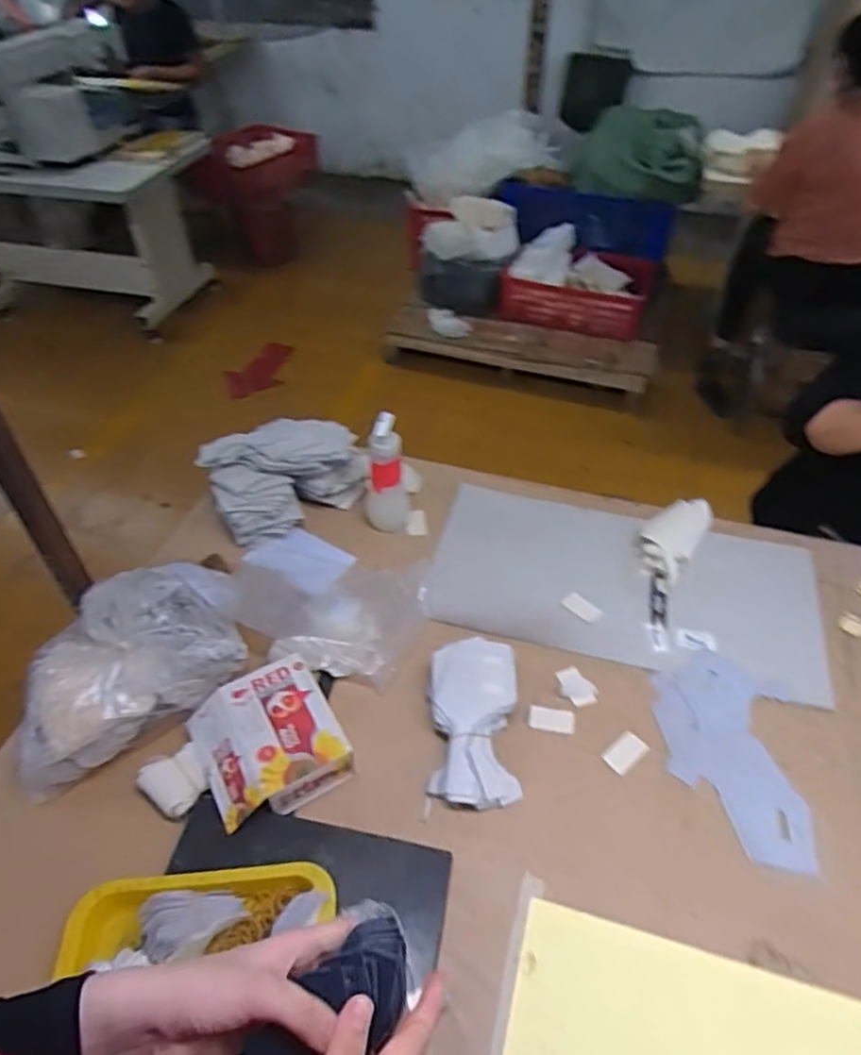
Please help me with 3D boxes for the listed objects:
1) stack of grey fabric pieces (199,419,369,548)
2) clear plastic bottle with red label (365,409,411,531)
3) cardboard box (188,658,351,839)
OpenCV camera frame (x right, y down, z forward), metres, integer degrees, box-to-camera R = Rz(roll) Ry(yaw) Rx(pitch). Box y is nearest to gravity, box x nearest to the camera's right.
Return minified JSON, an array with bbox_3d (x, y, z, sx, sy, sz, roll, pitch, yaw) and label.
[{"bbox_3d":[-0.242,-0.093,1.130,0.250,0.153,0.158,-23,50,-21],"label":"stack of grey fabric pieces"},{"bbox_3d":[-0.071,-0.096,1.083,0.066,0.206,0.082,0,46,2],"label":"clear plastic bottle with red label"},{"bbox_3d":[-0.197,0.264,0.823,0.159,0.075,0.158,-22,49,-19],"label":"cardboard box"}]

